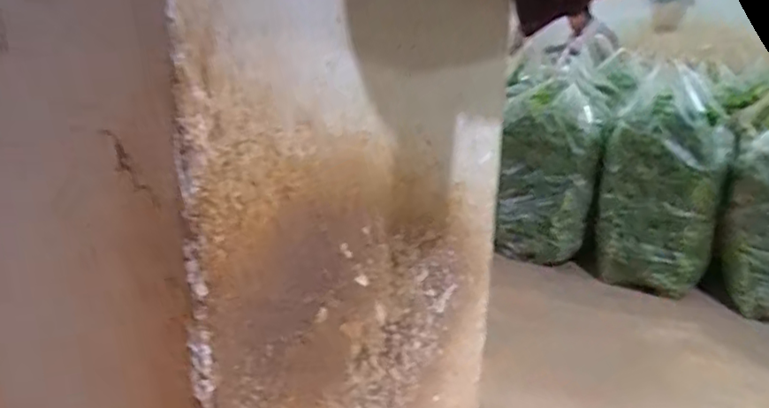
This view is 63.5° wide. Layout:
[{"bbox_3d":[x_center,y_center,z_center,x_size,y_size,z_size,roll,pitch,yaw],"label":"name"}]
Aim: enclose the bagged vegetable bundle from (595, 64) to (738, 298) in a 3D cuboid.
[{"bbox_3d":[0.799,-0.060,1.789,0.314,0.560,0.253,10,20,24],"label":"bagged vegetable bundle"}]

